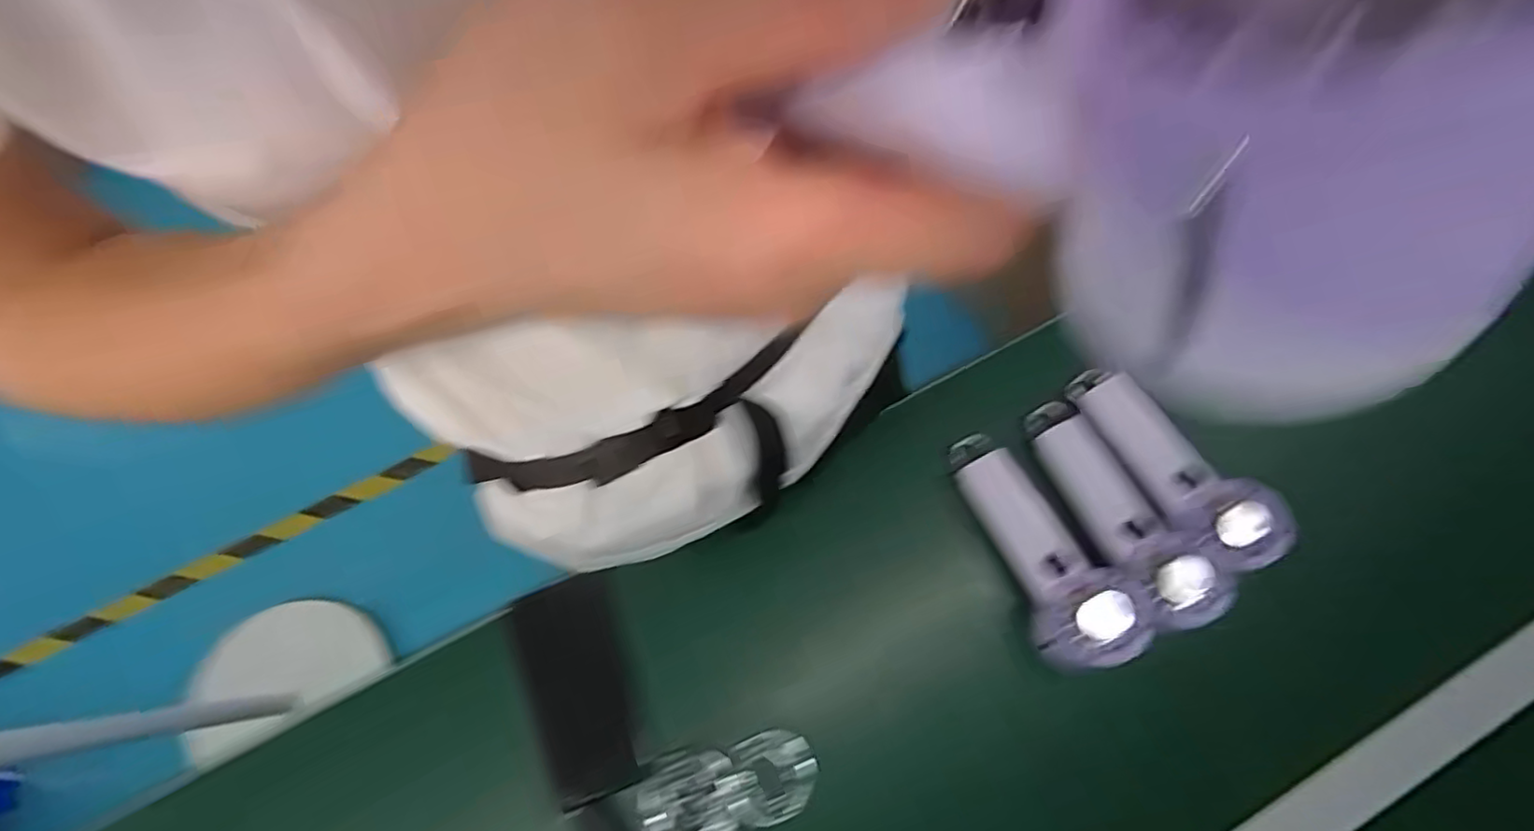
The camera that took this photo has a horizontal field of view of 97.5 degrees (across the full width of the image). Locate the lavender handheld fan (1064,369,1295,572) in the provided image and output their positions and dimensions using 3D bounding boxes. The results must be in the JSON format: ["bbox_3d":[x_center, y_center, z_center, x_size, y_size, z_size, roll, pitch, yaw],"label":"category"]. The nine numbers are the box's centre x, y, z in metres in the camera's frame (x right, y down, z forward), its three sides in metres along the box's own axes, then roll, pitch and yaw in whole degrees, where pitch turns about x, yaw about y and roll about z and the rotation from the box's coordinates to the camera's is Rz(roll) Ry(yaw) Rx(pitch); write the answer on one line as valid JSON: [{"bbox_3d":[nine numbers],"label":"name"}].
[{"bbox_3d":[0.314,0.033,0.526,0.061,0.038,0.191,-28,59,-9],"label":"lavender handheld fan"}]

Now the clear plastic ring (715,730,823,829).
[{"bbox_3d":[0.001,0.268,0.500,0.066,0.008,0.062,0,71,0],"label":"clear plastic ring"}]

